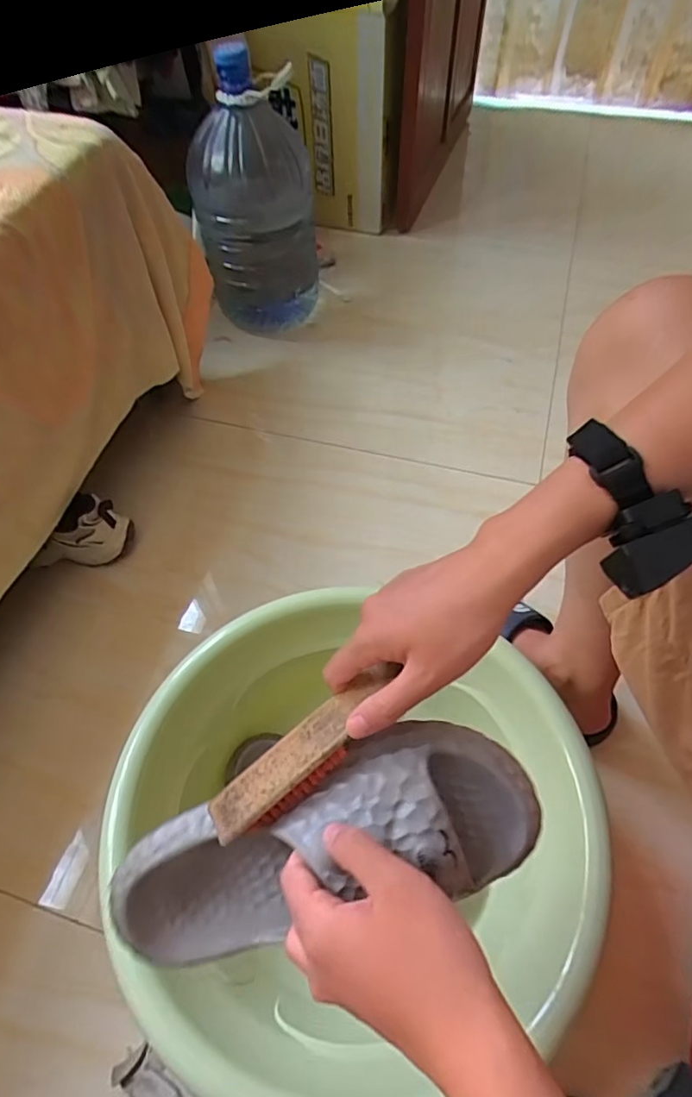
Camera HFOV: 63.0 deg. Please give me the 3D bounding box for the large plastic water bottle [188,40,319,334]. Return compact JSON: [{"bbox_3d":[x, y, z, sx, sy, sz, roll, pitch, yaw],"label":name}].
[{"bbox_3d":[-0.169,-0.632,1.064,0.219,0.488,0.191,-6,55,-3],"label":"large plastic water bottle"}]

